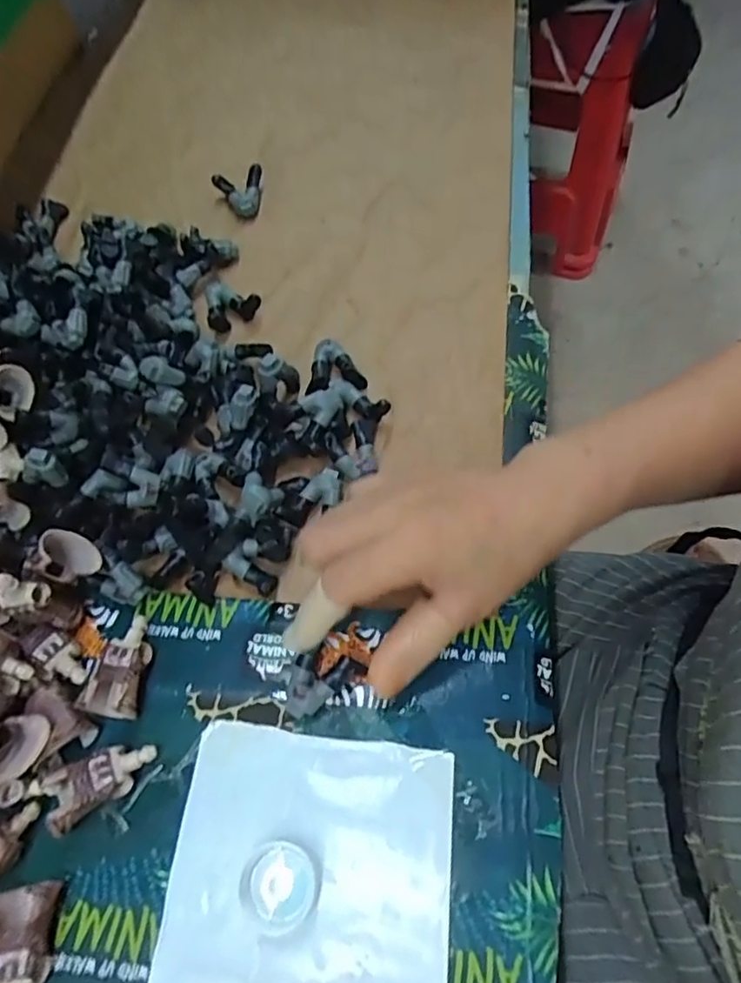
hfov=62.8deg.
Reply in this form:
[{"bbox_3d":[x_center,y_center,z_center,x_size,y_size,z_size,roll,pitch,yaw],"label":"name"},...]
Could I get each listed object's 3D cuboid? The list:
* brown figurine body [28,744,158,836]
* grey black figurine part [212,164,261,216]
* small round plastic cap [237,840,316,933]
[{"bbox_3d":[-0.125,0.134,0.280,0.053,0.017,0.025,-25,64,-11],"label":"brown figurine body"},{"bbox_3d":[-0.103,-0.233,0.474,0.037,0.018,0.040,-9,62,-2],"label":"grey black figurine part"},{"bbox_3d":[-0.039,0.168,0.259,0.030,0.011,0.031,15,64,10],"label":"small round plastic cap"}]

